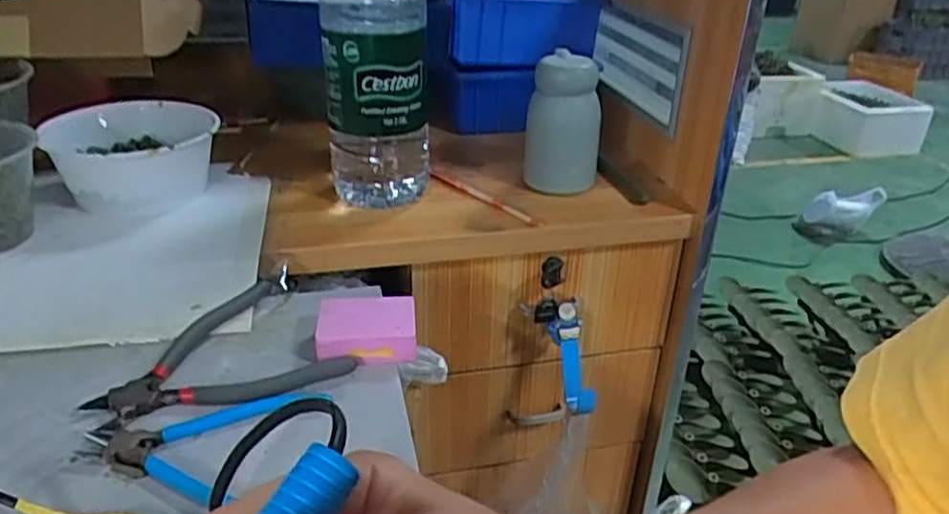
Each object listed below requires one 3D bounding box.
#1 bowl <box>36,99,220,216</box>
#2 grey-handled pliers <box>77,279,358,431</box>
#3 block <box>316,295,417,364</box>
[{"bbox_3d":[-0.362,-0.108,0.776,0.161,0.076,0.175,-10,31,-20],"label":"bowl"},{"bbox_3d":[-0.195,0.077,0.528,0.163,0.011,0.143,-23,37,-36],"label":"grey-handled pliers"},{"bbox_3d":[-0.083,0.056,0.555,0.073,0.028,0.059,-1,29,-4],"label":"block"}]

